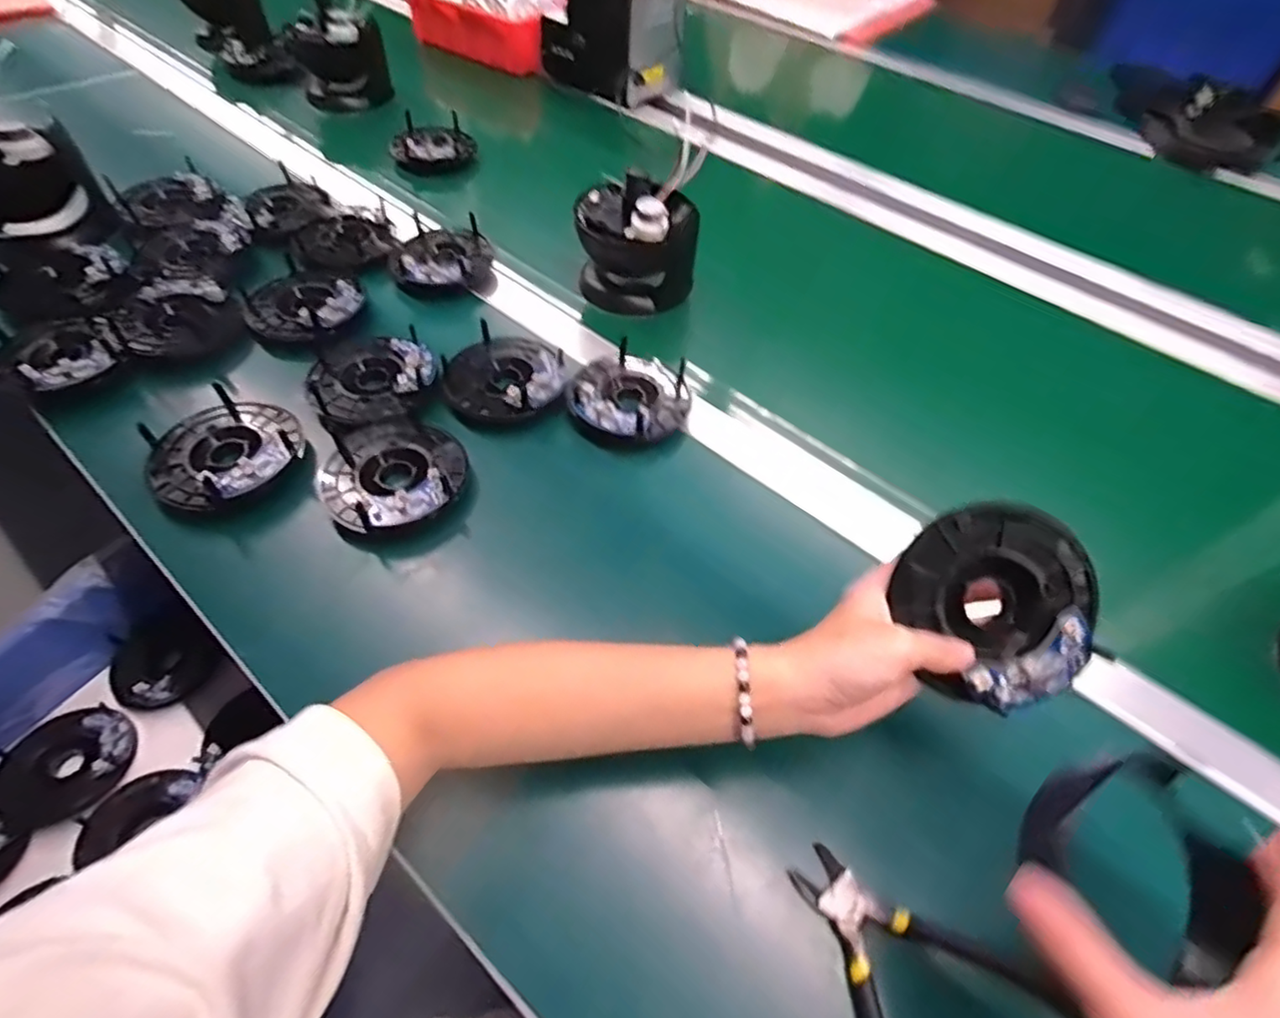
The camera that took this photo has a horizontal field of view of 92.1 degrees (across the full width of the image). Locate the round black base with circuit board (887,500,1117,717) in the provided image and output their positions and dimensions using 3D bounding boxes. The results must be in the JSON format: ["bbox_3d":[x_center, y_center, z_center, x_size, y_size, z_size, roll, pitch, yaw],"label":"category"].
[{"bbox_3d":[0.183,0.048,0.314,0.094,0.022,0.100,0,86,3],"label":"round black base with circuit board"}]

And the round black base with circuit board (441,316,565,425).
[{"bbox_3d":[-0.116,-0.117,0.522,0.096,0.024,0.103,2,54,-3],"label":"round black base with circuit board"}]

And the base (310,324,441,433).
[{"bbox_3d":[-0.223,-0.115,0.510,0.097,0.020,0.110,-24,59,-20],"label":"base"}]

